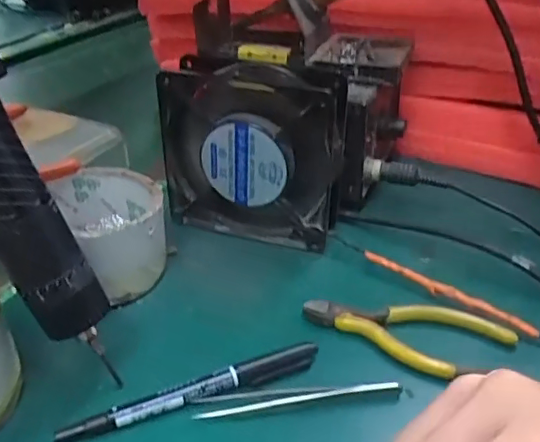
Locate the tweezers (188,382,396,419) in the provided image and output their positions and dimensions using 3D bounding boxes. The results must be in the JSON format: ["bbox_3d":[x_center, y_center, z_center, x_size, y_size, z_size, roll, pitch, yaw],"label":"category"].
[{"bbox_3d":[0.013,0.090,0.293,0.106,0.007,0.011,-4,35,-6],"label":"tweezers"}]

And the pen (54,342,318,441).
[{"bbox_3d":[-0.039,0.087,0.296,0.136,0.009,0.015,-12,36,-17],"label":"pen"}]

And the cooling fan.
[{"bbox_3d":[-0.008,-0.046,0.400,0.126,0.119,0.052,10,35,13],"label":"cooling fan"}]

